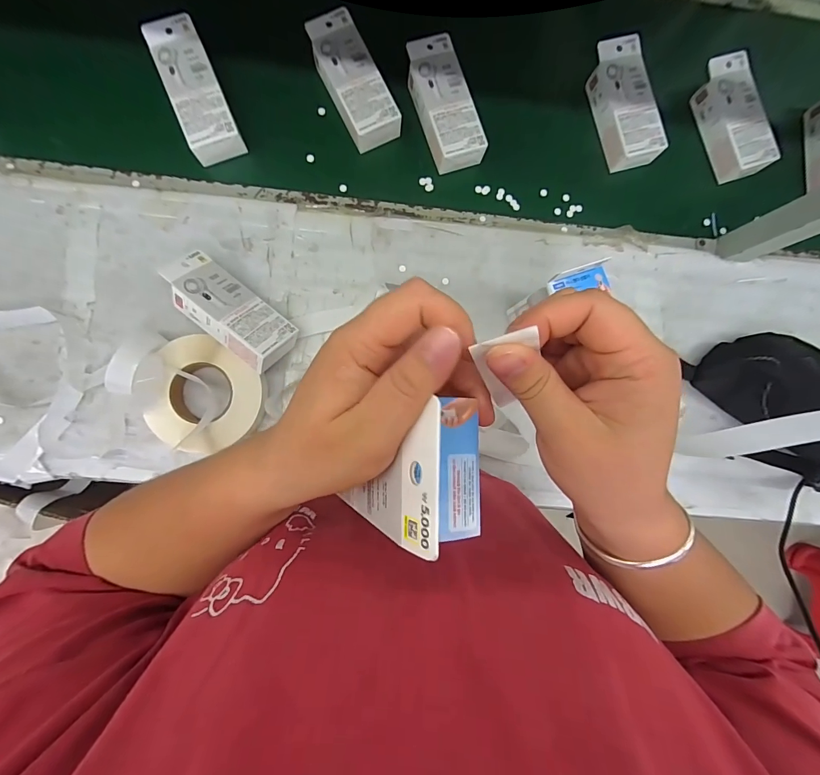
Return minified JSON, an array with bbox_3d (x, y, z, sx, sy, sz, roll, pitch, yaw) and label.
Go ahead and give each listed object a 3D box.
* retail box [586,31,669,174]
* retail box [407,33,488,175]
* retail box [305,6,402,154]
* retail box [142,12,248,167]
[{"bbox_3d":[0.329,-0.435,0.596,0.071,0.053,0.183,-16,87,-6],"label":"retail box"},{"bbox_3d":[0.051,-0.413,0.572,0.073,0.051,0.176,-21,88,-6],"label":"retail box"},{"bbox_3d":[-0.085,-0.444,0.563,0.072,0.050,0.174,-27,88,-6],"label":"retail box"},{"bbox_3d":[-0.300,-0.414,0.543,0.066,0.053,0.182,-23,88,-6],"label":"retail box"}]

